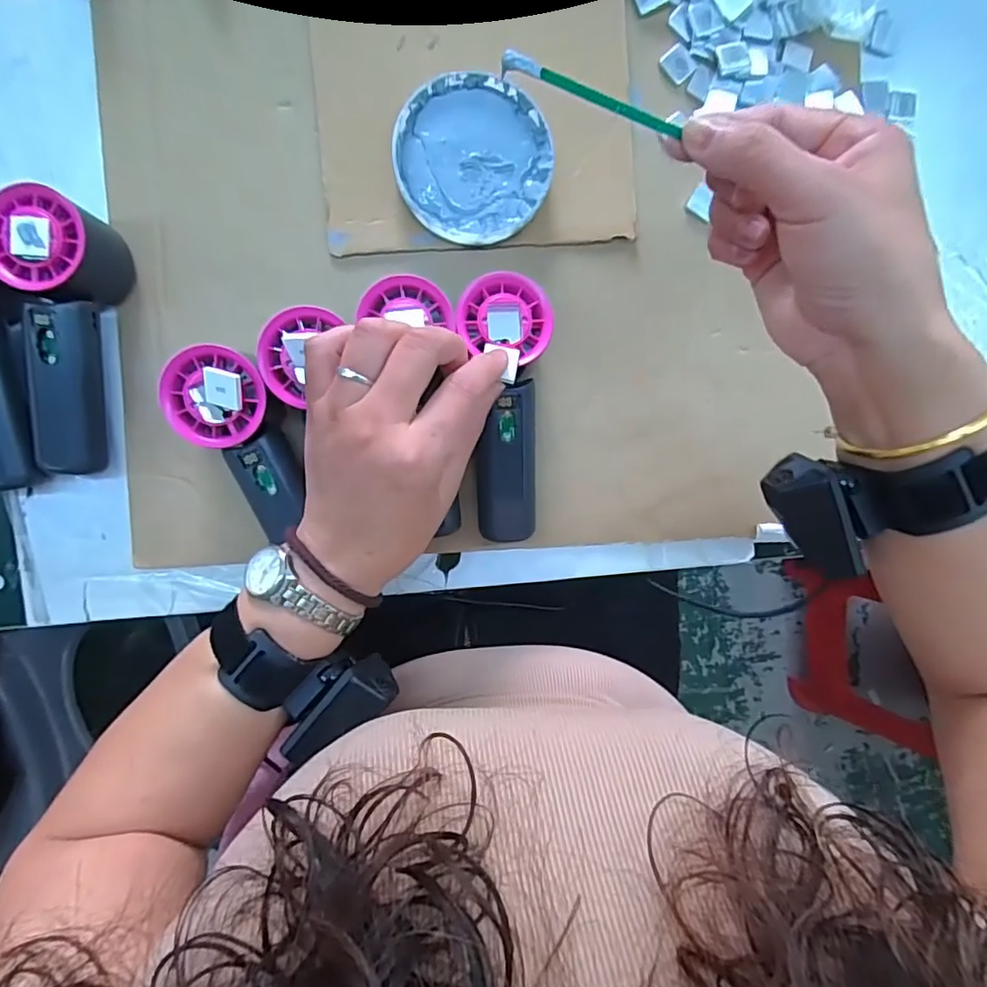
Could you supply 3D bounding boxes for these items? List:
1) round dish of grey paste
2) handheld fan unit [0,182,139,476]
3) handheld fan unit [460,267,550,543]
[{"bbox_3d":[-0.012,-0.214,0.366,0.097,0.016,0.101,0,93,-5],"label":"round dish of grey paste"},{"bbox_3d":[-0.260,-0.091,0.336,0.050,0.054,0.153,6,93,-5],"label":"handheld fan unit"},{"bbox_3d":[0.003,-0.050,0.356,0.054,0.062,0.161,2,93,-5],"label":"handheld fan unit"}]

